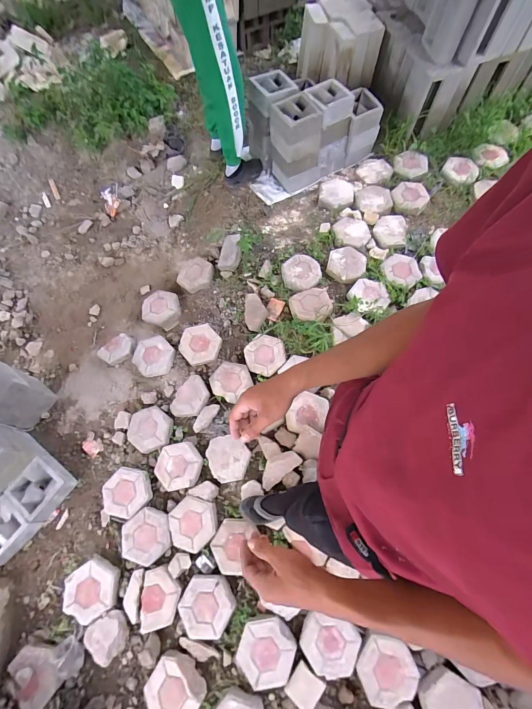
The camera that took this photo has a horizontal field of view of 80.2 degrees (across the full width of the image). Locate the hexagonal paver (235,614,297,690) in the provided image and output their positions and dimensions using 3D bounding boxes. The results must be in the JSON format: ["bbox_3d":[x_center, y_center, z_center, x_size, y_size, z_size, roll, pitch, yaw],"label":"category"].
[{"bbox_3d":[0.002,1.109,1.177,0.203,0.049,0.219,18,70,11],"label":"hexagonal paver"}]

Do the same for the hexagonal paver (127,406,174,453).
[{"bbox_3d":[-0.563,0.358,1.522,0.229,0.034,0.206,26,72,13],"label":"hexagonal paver"}]

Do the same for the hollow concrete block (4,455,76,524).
[{"bbox_3d":[-1.007,0.601,1.418,0.212,0.088,0.210,31,73,15],"label":"hollow concrete block"}]

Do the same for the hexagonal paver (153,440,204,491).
[{"bbox_3d":[-0.404,0.511,1.451,0.214,0.041,0.200,-13,68,-1],"label":"hexagonal paver"}]

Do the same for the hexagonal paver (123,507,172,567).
[{"bbox_3d":[-0.523,0.789,1.372,0.215,0.042,0.218,-11,68,0],"label":"hexagonal paver"}]

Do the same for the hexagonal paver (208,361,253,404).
[{"bbox_3d":[-0.177,0.133,1.594,0.197,0.049,0.201,40,76,17],"label":"hexagonal paver"}]

